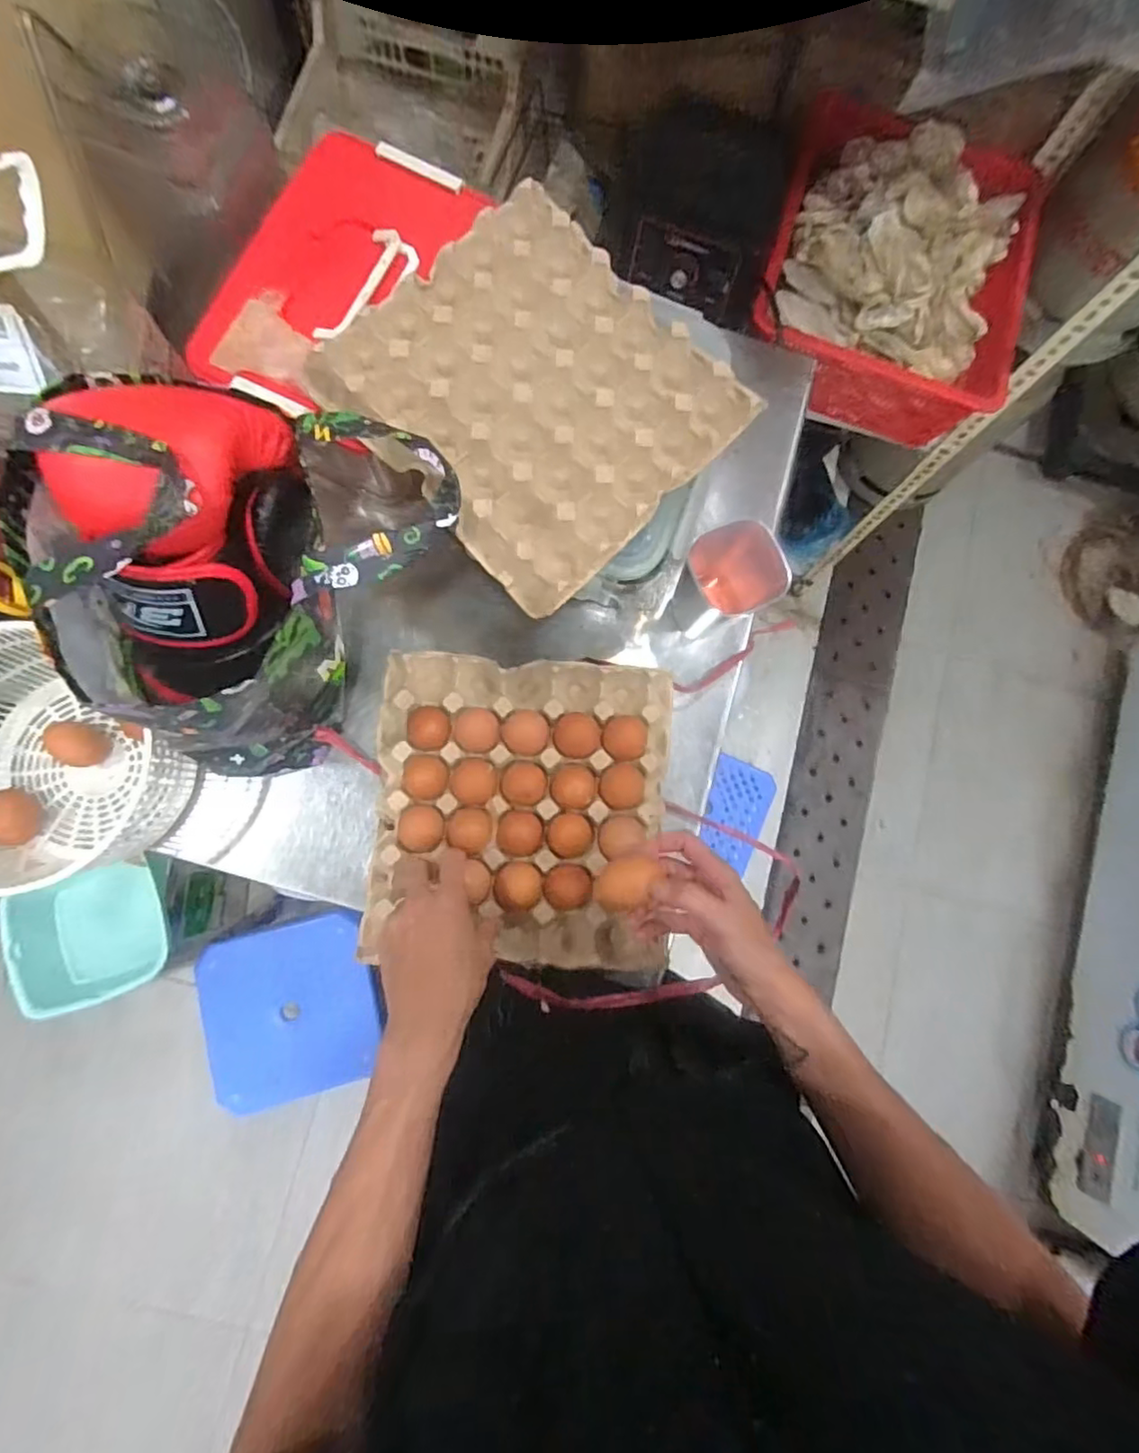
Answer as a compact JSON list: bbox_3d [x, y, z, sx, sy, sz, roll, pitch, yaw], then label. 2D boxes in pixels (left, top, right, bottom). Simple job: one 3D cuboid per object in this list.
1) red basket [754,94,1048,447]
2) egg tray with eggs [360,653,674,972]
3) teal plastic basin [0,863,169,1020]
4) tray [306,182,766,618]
[{"bbox_3d":[0.482,-0.689,0.957,0.373,0.133,0.426,15,81,-2],"label":"red basket"},{"bbox_3d":[-0.047,0.077,0.619,0.285,0.050,0.285,4,81,-4],"label":"egg tray with eggs"},{"bbox_3d":[-0.746,0.327,1.007,0.227,0.128,0.202,-21,84,-8],"label":"teal plastic basin"},{"bbox_3d":[-0.027,-0.295,0.569,0.301,0.049,0.288,45,81,3],"label":"tray"}]

